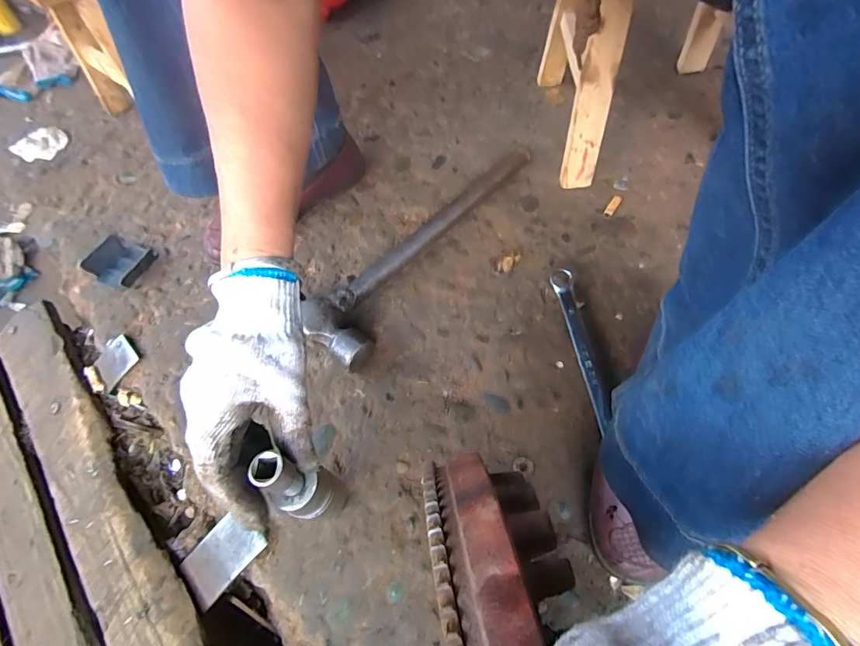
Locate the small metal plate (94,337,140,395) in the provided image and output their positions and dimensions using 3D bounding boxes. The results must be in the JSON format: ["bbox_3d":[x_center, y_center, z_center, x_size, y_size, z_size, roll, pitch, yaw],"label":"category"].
[{"bbox_3d":[-0.355,0.045,0.503,0.047,0.005,0.050,-43,71,-6],"label":"small metal plate"}]

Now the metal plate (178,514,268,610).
[{"bbox_3d":[-0.177,0.196,0.377,0.046,0.005,0.068,39,81,27],"label":"metal plate"}]

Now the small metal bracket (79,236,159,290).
[{"bbox_3d":[-0.393,-0.077,0.561,0.085,0.015,0.068,15,60,13],"label":"small metal bracket"}]

